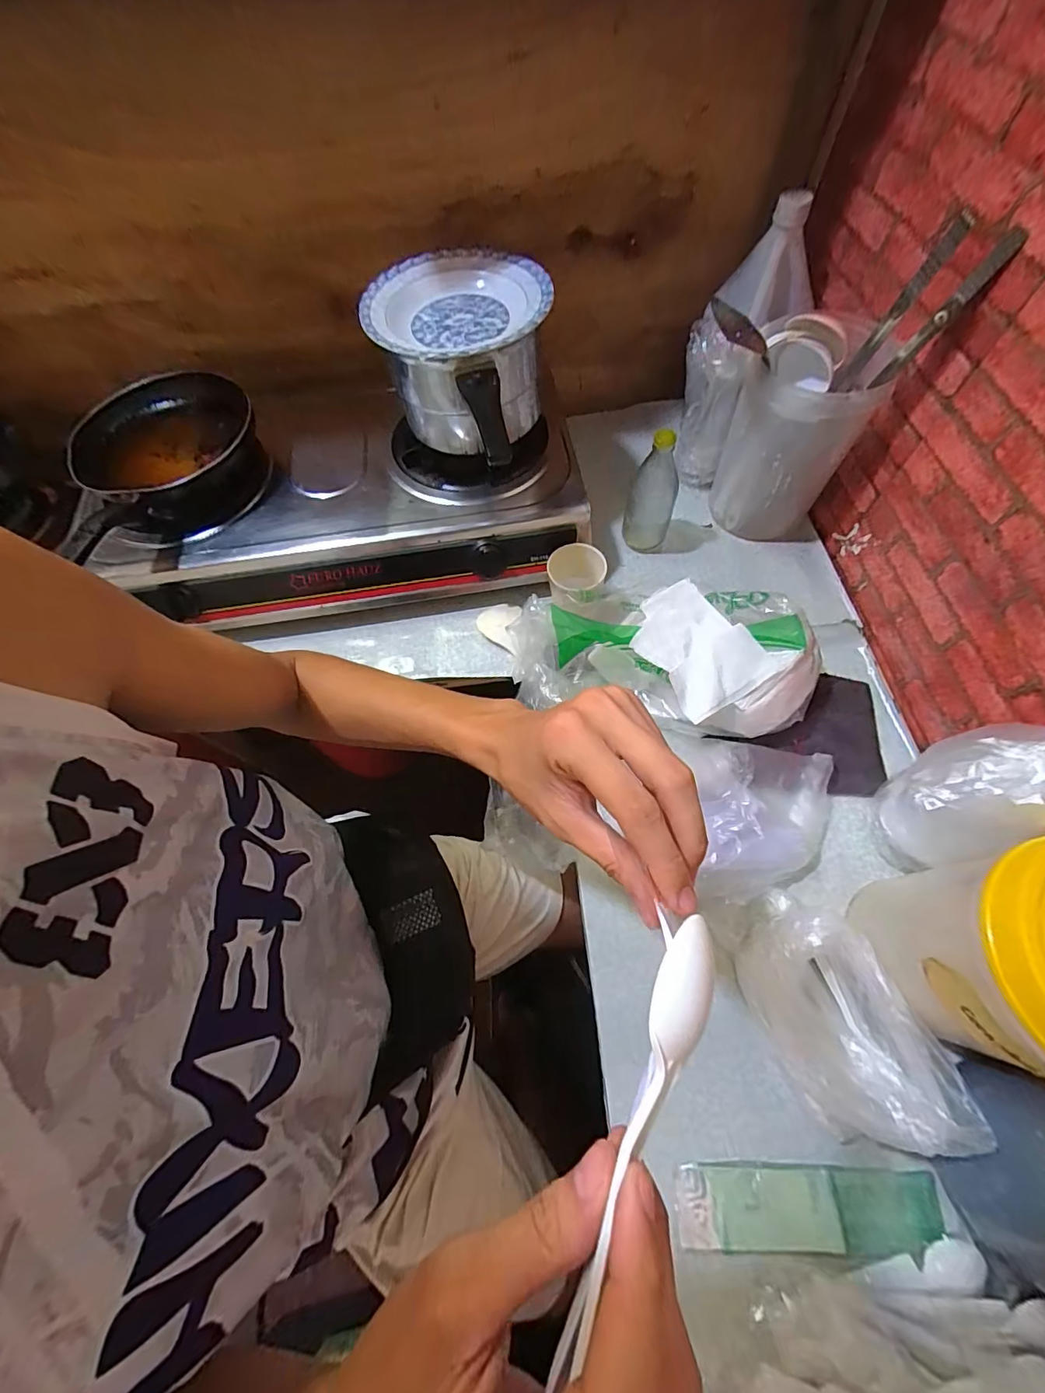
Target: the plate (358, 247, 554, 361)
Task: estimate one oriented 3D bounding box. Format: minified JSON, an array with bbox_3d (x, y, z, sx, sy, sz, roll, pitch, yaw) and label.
[{"bbox_3d":[-0.077,-0.464,0.573,0.213,0.038,0.215,-1,64,2],"label":"plate"}]

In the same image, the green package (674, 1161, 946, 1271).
[{"bbox_3d":[0.247,0.445,0.415,0.220,0.011,0.057,0,64,2],"label":"green package"}]

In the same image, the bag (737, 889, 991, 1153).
[{"bbox_3d":[0.281,0.289,0.438,0.116,0.097,0.191,-19,65,-7],"label":"bag"}]

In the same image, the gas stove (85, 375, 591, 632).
[{"bbox_3d":[-0.237,-0.302,0.705,0.612,0.106,0.353,-10,64,-3],"label":"gas stove"}]

